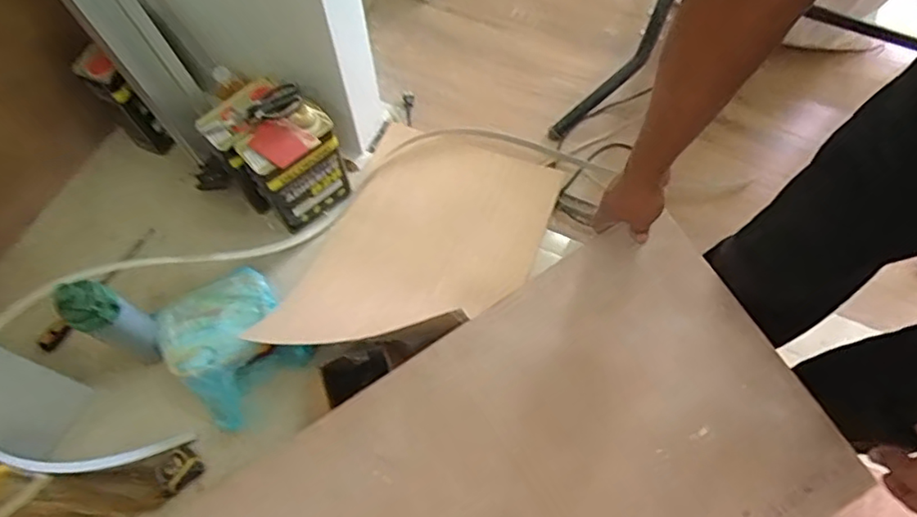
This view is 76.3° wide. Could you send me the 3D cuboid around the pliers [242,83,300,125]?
[{"bbox_3d":[-0.341,-0.276,1.070,0.110,0.018,0.064,-28,69,-12],"label":"pliers"}]

